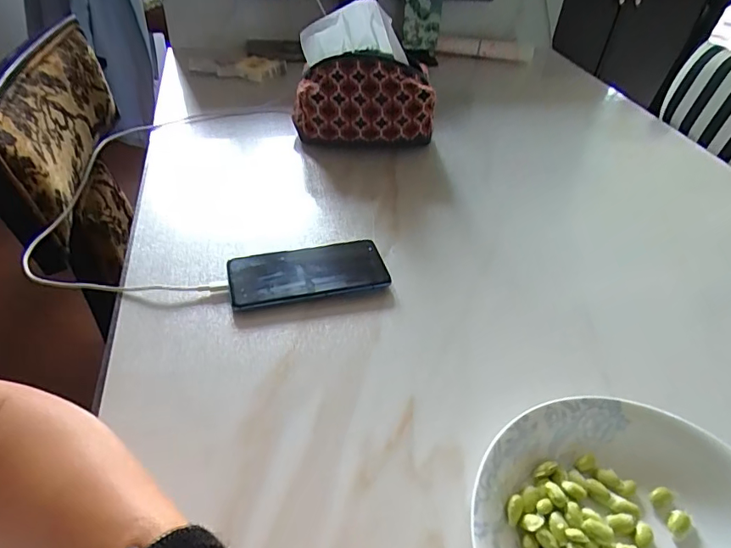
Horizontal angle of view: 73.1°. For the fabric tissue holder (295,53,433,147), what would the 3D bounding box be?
[{"bbox_3d":[-0.001,-0.235,0.675,0.183,0.098,0.084,-5,42,-11],"label":"fabric tissue holder"}]

